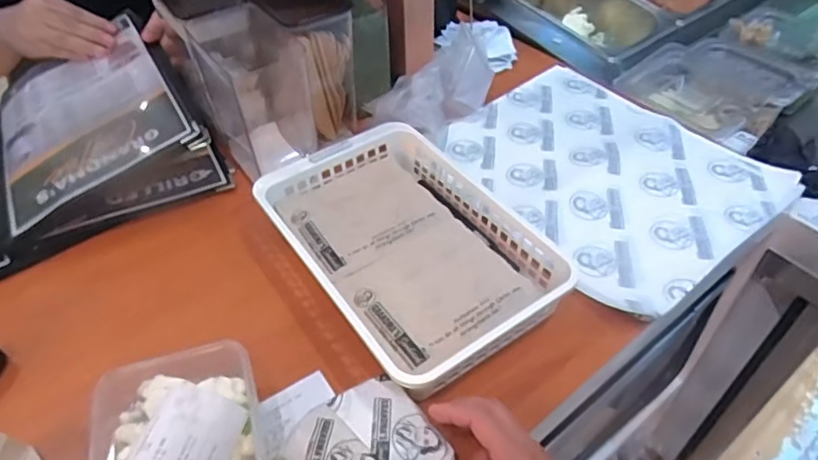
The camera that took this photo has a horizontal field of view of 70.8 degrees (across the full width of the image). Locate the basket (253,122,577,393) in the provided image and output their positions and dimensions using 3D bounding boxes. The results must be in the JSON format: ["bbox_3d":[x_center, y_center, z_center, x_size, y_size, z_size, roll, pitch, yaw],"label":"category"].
[{"bbox_3d":[-0.002,0.013,0.567,0.197,0.053,0.288,-28,52,-22],"label":"basket"}]

